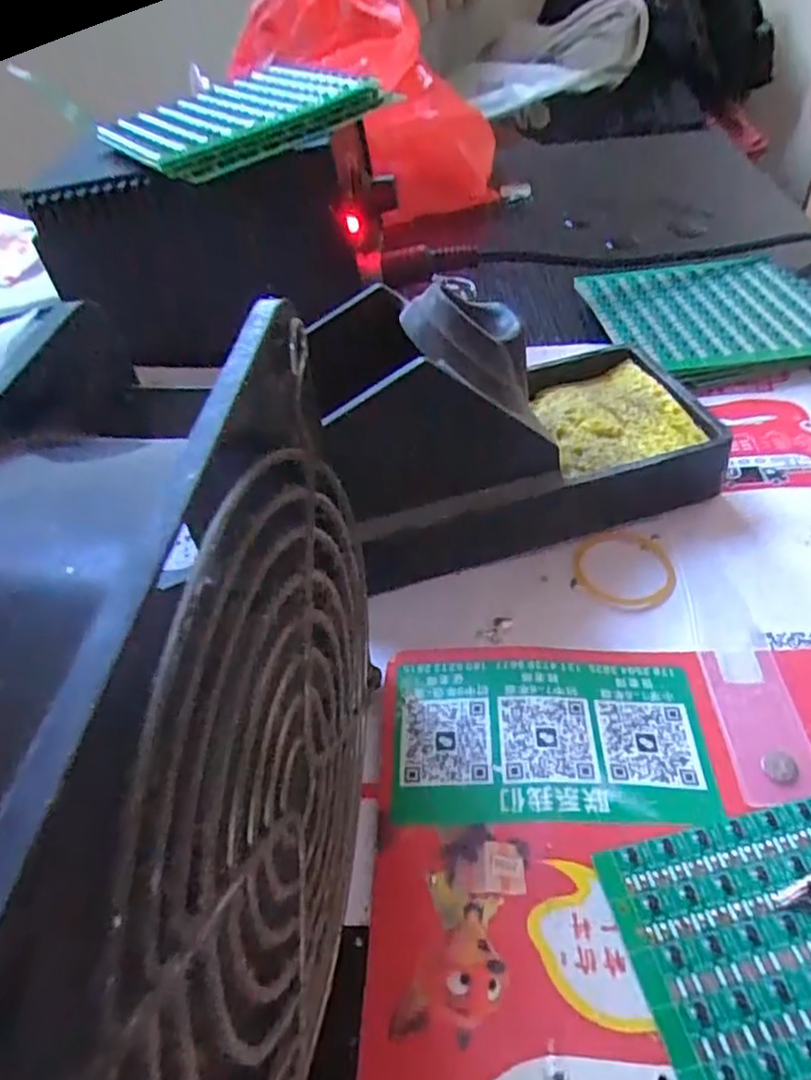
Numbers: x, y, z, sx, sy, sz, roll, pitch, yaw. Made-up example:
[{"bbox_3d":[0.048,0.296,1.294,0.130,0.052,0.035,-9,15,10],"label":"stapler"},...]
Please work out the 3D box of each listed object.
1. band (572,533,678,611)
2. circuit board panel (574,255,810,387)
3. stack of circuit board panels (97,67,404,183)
[{"bbox_3d":[0.071,0.008,0.216,0.031,0.004,0.033,-3,46,3],"label":"band"},{"bbox_3d":[0.149,-0.106,0.307,0.113,0.007,0.093,-9,45,-3],"label":"circuit board panel"},{"bbox_3d":[-0.075,-0.181,0.282,0.098,0.014,0.110,-33,51,-24],"label":"stack of circuit board panels"}]

